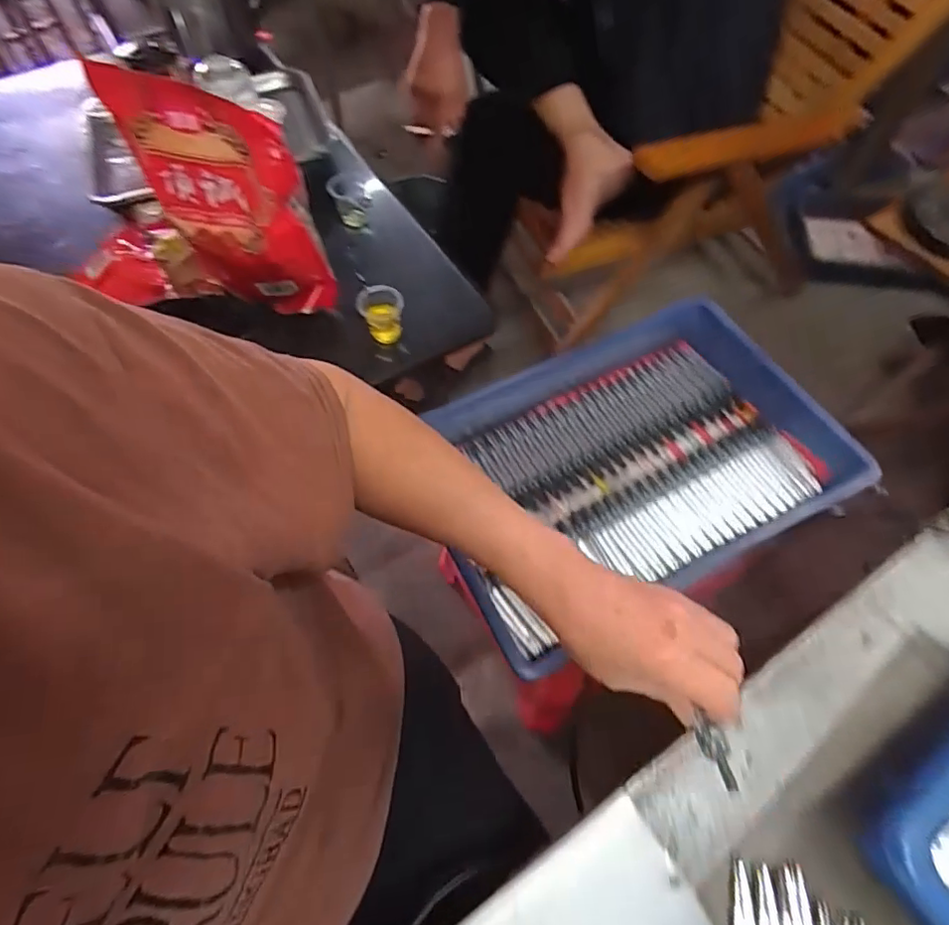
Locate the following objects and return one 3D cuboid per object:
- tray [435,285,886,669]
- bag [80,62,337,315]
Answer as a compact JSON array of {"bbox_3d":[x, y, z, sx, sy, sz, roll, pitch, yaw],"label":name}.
[{"bbox_3d":[0.184,-0.009,0.624,0.401,0.081,0.288,-25,64,-13],"label":"tray"},{"bbox_3d":[-0.261,-0.268,0.596,0.181,0.246,0.059,12,62,7],"label":"bag"}]

